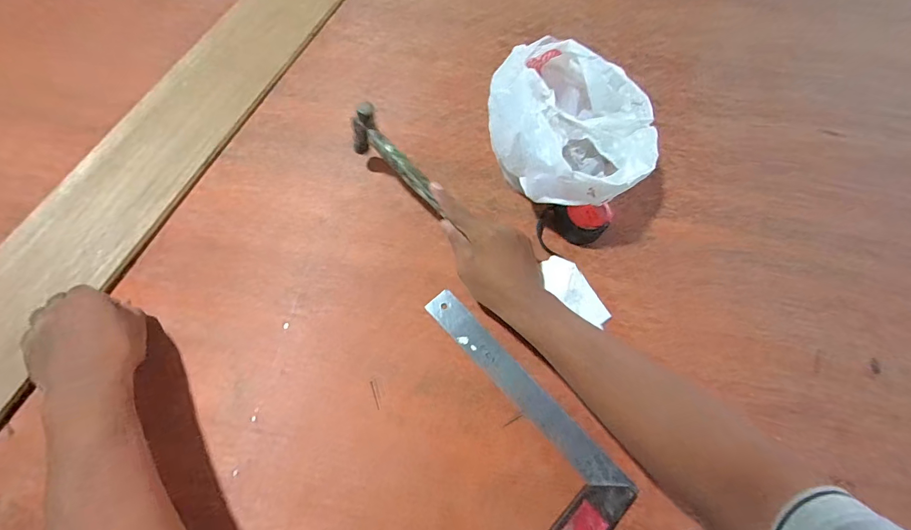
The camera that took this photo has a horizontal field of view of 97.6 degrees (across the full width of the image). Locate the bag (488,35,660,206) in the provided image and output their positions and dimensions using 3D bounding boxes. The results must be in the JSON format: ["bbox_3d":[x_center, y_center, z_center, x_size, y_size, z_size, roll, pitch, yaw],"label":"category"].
[{"bbox_3d":[0.148,-0.176,0.512,0.205,0.133,0.241,7,66,-1],"label":"bag"}]

